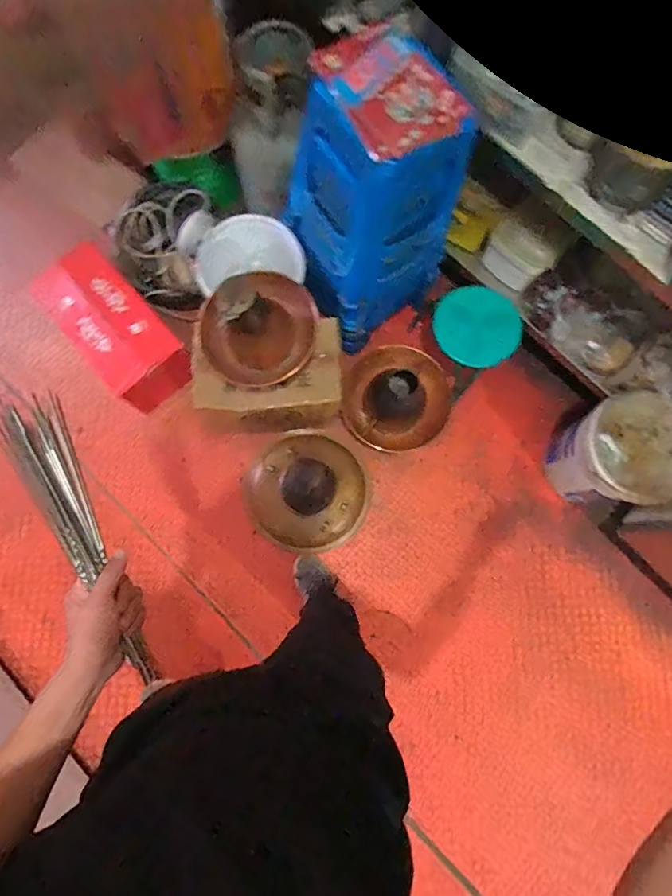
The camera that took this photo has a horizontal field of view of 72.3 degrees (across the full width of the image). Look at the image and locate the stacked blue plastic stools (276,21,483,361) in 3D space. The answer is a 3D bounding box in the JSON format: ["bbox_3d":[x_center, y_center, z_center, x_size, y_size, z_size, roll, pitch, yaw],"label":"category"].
[{"bbox_3d":[0.088,-0.647,1.294,0.373,0.745,0.340,-37,81,-8],"label":"stacked blue plastic stools"}]

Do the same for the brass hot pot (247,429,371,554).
[{"bbox_3d":[-0.090,0.130,1.351,0.354,0.340,0.349,32,80,5],"label":"brass hot pot"}]

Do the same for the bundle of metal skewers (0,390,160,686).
[{"bbox_3d":[-0.296,0.115,0.545,0.058,0.036,0.355,-21,97,-5],"label":"bundle of metal skewers"}]

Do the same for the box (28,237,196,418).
[{"bbox_3d":[-0.763,-0.421,1.543,0.266,0.183,0.626,-41,82,-9],"label":"box"}]

